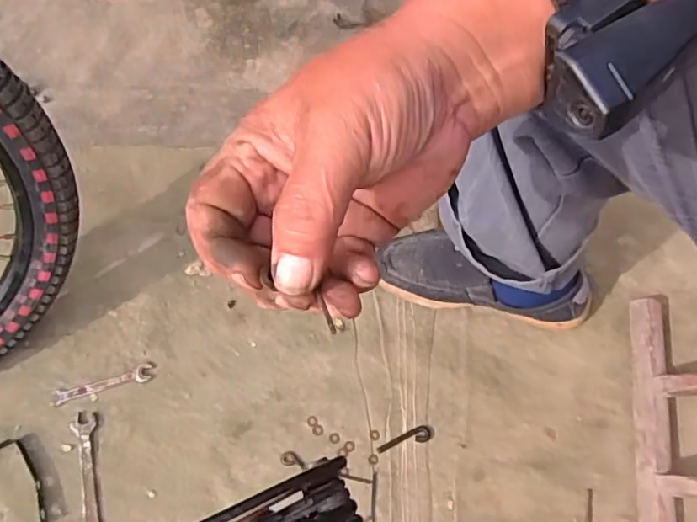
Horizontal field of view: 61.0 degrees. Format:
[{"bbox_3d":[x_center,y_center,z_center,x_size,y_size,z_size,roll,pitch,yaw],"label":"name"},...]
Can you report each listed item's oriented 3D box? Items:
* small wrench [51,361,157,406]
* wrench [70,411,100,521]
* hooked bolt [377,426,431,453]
[{"bbox_3d":[-0.289,0.146,0.701,0.116,0.004,0.023,-16,66,-9],"label":"small wrench"},{"bbox_3d":[-0.287,0.244,0.653,0.032,0.006,0.150,-12,65,-7],"label":"wrench"},{"bbox_3d":[0.065,0.208,0.689,0.066,0.004,0.019,-16,67,-9],"label":"hooked bolt"}]

